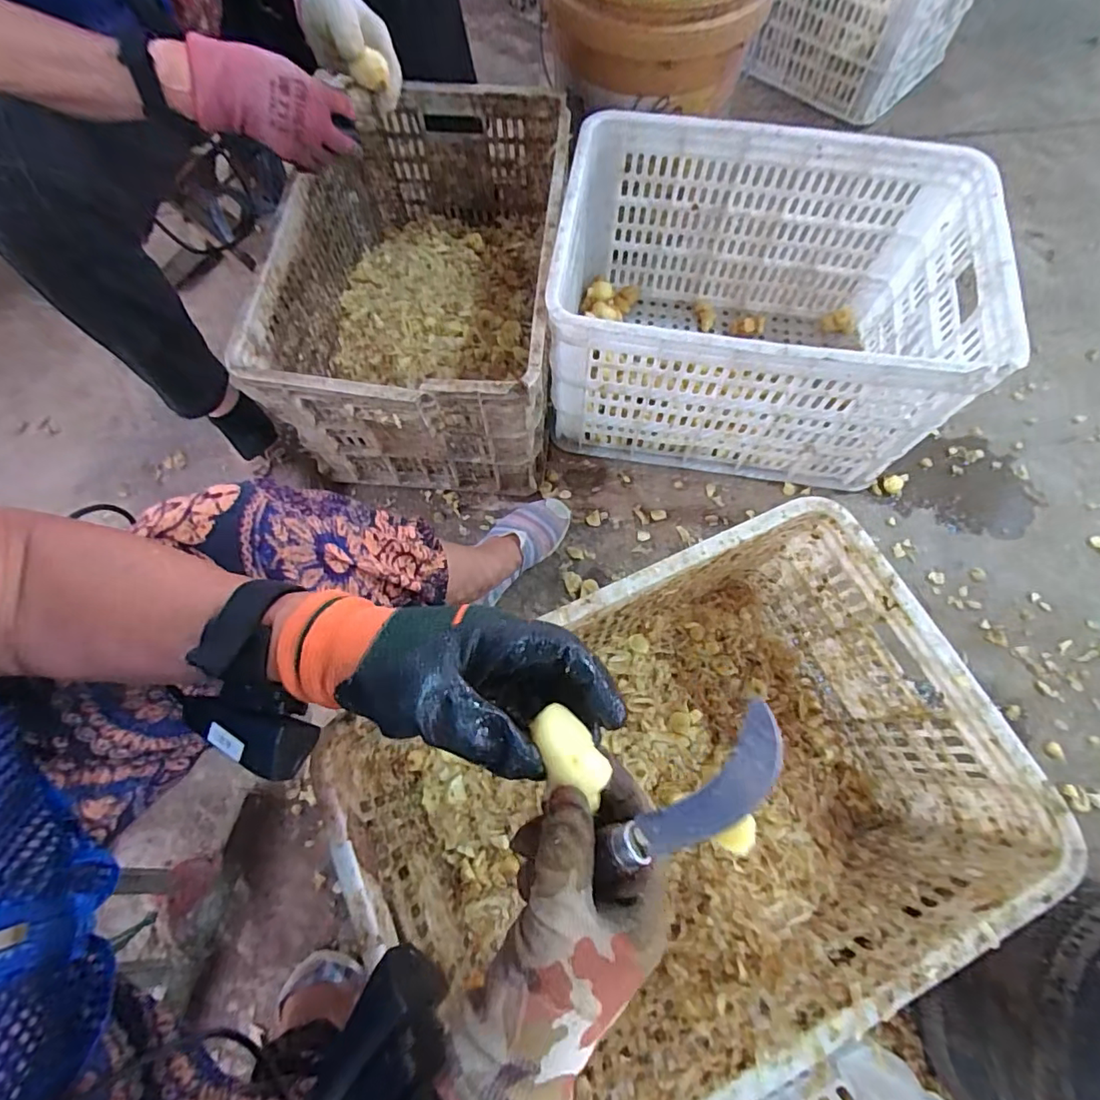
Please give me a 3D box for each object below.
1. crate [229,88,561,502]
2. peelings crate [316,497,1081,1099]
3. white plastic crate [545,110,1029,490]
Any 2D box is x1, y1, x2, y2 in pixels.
[{"bbox_3d":[-0.168,-0.367,0.778,0.344,0.259,0.521,4,70,-1],"label":"crate"},{"bbox_3d":[0.131,0.225,0.538,0.464,0.259,0.356,-24,72,-10],"label":"peelings crate"},{"bbox_3d":[0.283,-0.329,0.767,0.512,0.310,0.359,9,70,6],"label":"white plastic crate"}]

